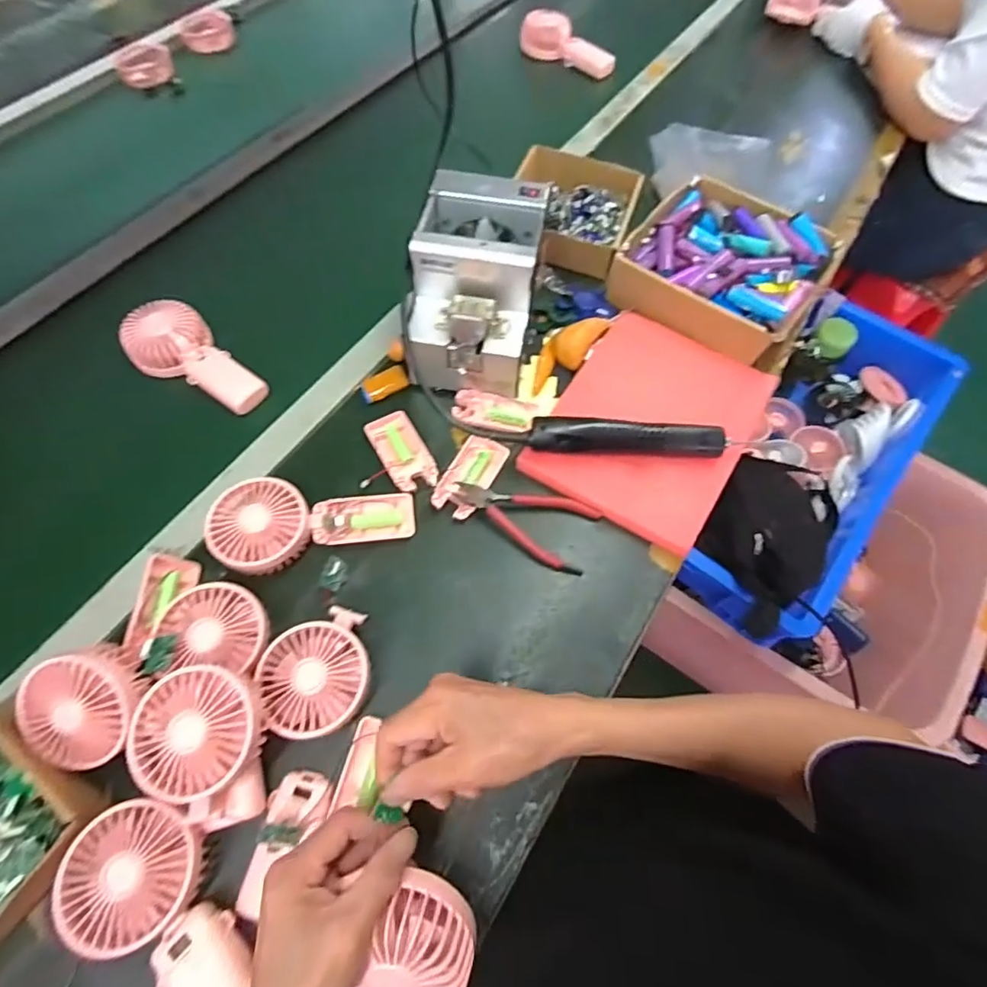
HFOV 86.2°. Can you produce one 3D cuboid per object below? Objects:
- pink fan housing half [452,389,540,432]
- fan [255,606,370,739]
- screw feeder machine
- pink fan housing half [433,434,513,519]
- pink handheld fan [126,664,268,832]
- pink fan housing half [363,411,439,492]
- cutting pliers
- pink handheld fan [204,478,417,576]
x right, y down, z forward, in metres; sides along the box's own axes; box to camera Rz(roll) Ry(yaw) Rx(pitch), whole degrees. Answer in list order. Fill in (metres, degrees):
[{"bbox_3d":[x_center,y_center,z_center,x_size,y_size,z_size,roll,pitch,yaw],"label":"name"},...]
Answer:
[{"bbox_3d":[0.002,-0.093,0.601,0.093,0.010,0.042,11,63,5],"label":"pink fan housing half"},{"bbox_3d":[-0.150,0.154,0.447,0.088,0.045,0.093,0,63,0],"label":"fan"},{"bbox_3d":[-0.019,-0.226,0.576,0.126,0.126,0.186,9,64,2],"label":"screw feeder machine"},{"bbox_3d":[-0.023,-0.019,0.555,0.046,0.009,0.097,25,65,12],"label":"pink fan housing half"},{"bbox_3d":[-0.211,0.189,0.399,0.084,0.065,0.109,-34,68,-17],"label":"pink handheld fan"},{"bbox_3d":[-0.097,-0.045,0.567,0.049,0.008,0.099,-28,67,-14],"label":"pink fan housing half"},{"bbox_3d":[0.033,0.018,0.539,0.147,0.018,0.077,26,65,12],"label":"cutting pliers"},{"bbox_3d":[-0.176,0.030,0.521,0.188,0.039,0.087,-3,67,-17],"label":"pink handheld fan"}]

